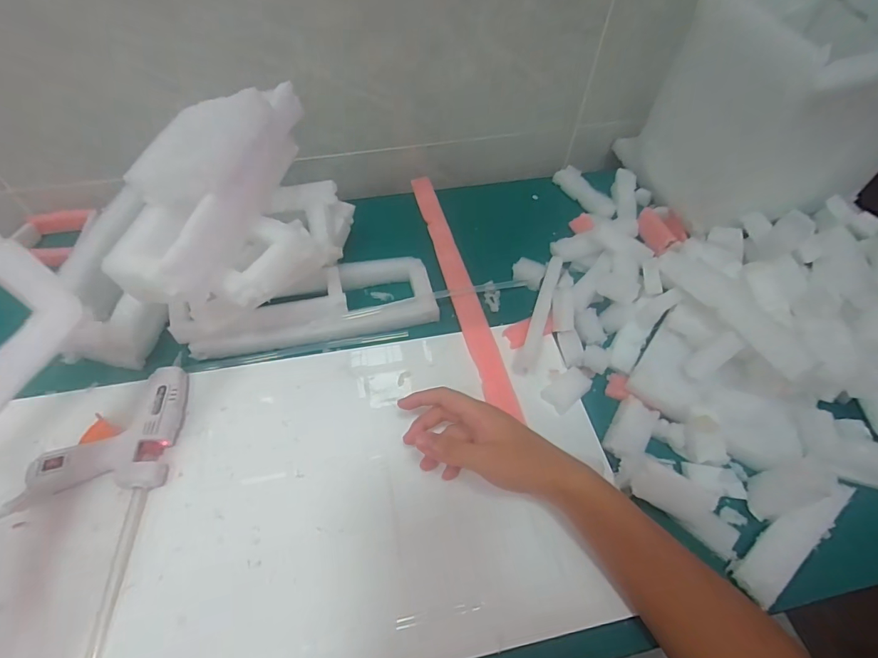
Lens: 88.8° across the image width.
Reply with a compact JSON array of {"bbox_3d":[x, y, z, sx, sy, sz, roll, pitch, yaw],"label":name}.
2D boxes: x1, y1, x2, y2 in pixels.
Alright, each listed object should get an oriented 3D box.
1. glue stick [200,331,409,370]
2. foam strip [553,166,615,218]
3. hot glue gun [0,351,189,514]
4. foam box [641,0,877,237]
[{"bbox_3d":[-0.151,0.023,0.517,0.228,0.011,0.011,-9,55,-8],"label":"glue stick"},{"bbox_3d":[0.220,-0.203,0.671,0.035,0.019,0.120,-22,58,-17],"label":"foam strip"},{"bbox_3d":[-0.312,0.092,0.430,0.117,0.030,0.131,-3,54,-4],"label":"hot glue gun"},{"bbox_3d":[0.406,-0.259,0.538,0.202,0.237,0.212,-7,55,-7],"label":"foam box"}]

